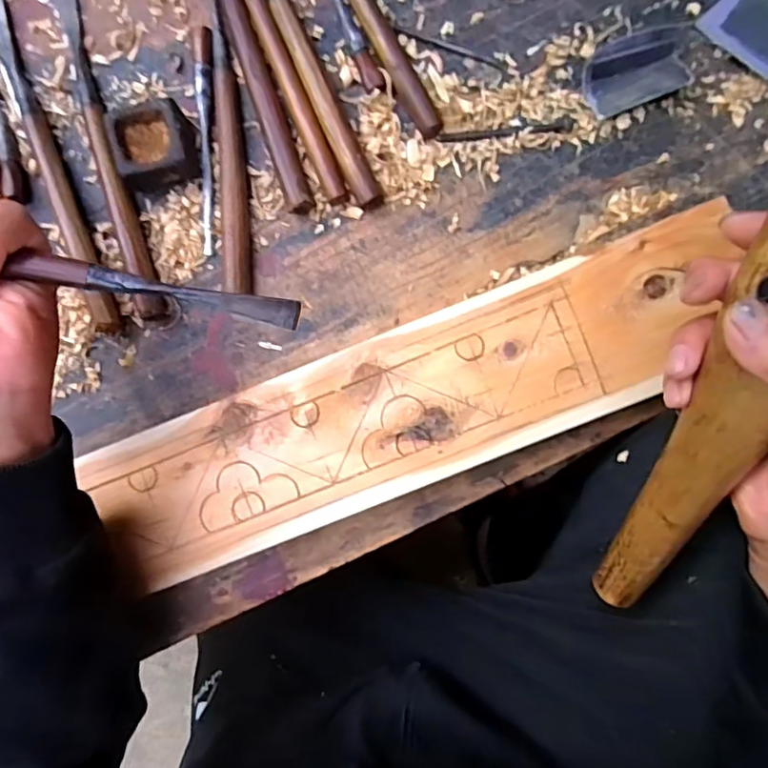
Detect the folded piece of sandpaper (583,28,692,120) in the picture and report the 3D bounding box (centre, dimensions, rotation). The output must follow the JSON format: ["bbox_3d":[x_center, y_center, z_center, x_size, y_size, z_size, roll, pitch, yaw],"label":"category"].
[{"bbox_3d":[0.169,-0.206,0.365,0.073,0.017,0.041,-18,89,2],"label":"folded piece of sandpaper"}]

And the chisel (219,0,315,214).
[{"bbox_3d":[-0.095,-0.233,0.375,0.023,0.017,0.247,-19,89,2],"label":"chisel"}]

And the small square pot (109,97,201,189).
[{"bbox_3d":[-0.152,-0.160,0.374,0.049,0.027,0.048,-19,89,2],"label":"small square pot"}]

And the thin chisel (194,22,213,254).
[{"bbox_3d":[-0.121,-0.165,0.379,0.012,0.008,0.149,-1,90,2],"label":"thin chisel"}]

